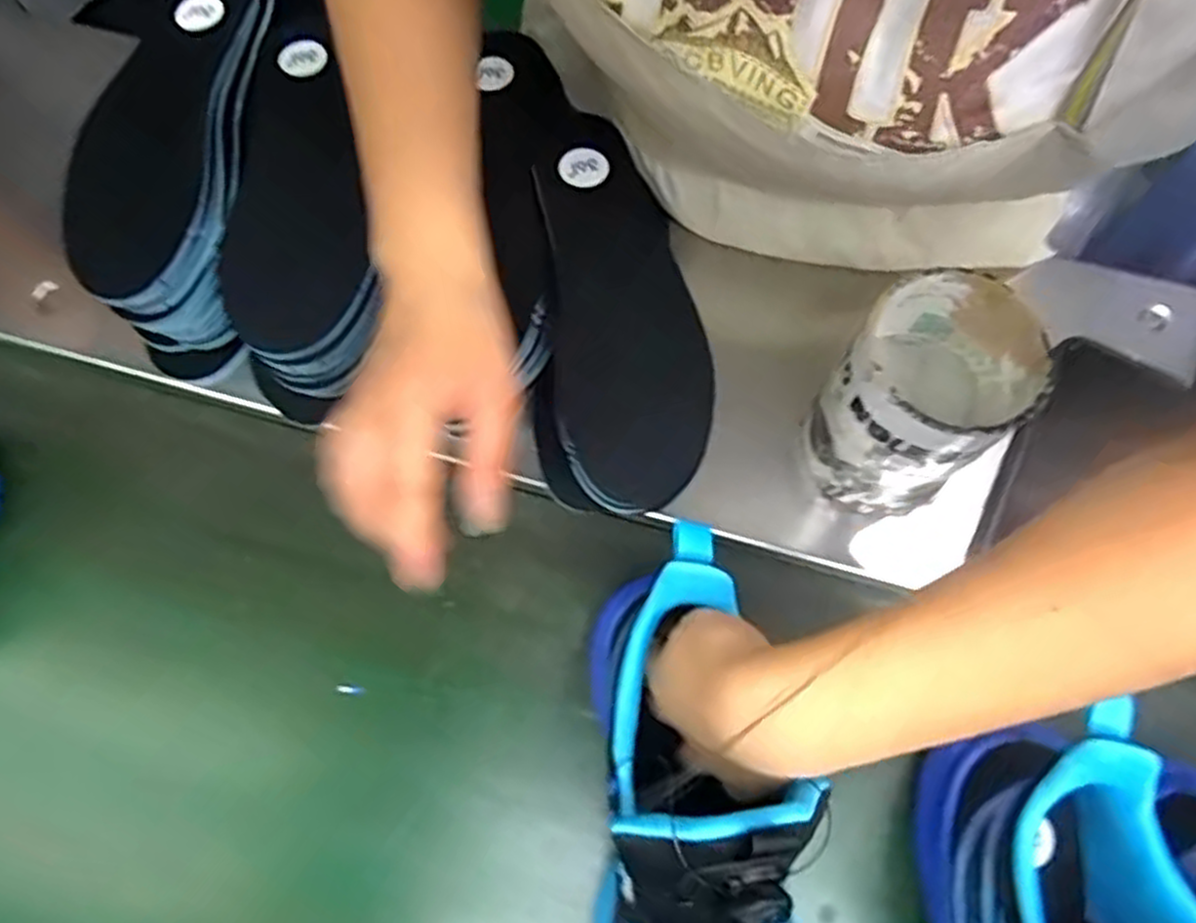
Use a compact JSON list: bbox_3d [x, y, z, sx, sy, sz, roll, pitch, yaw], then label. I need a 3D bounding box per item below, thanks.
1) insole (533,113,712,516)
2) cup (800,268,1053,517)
[{"bbox_3d":[0.014,-0.084,0.418,0.075,0.025,0.216,-5,70,-5],"label":"insole"},{"bbox_3d":[0.158,-0.030,0.392,0.075,0.111,0.086,38,73,11],"label":"cup"}]

